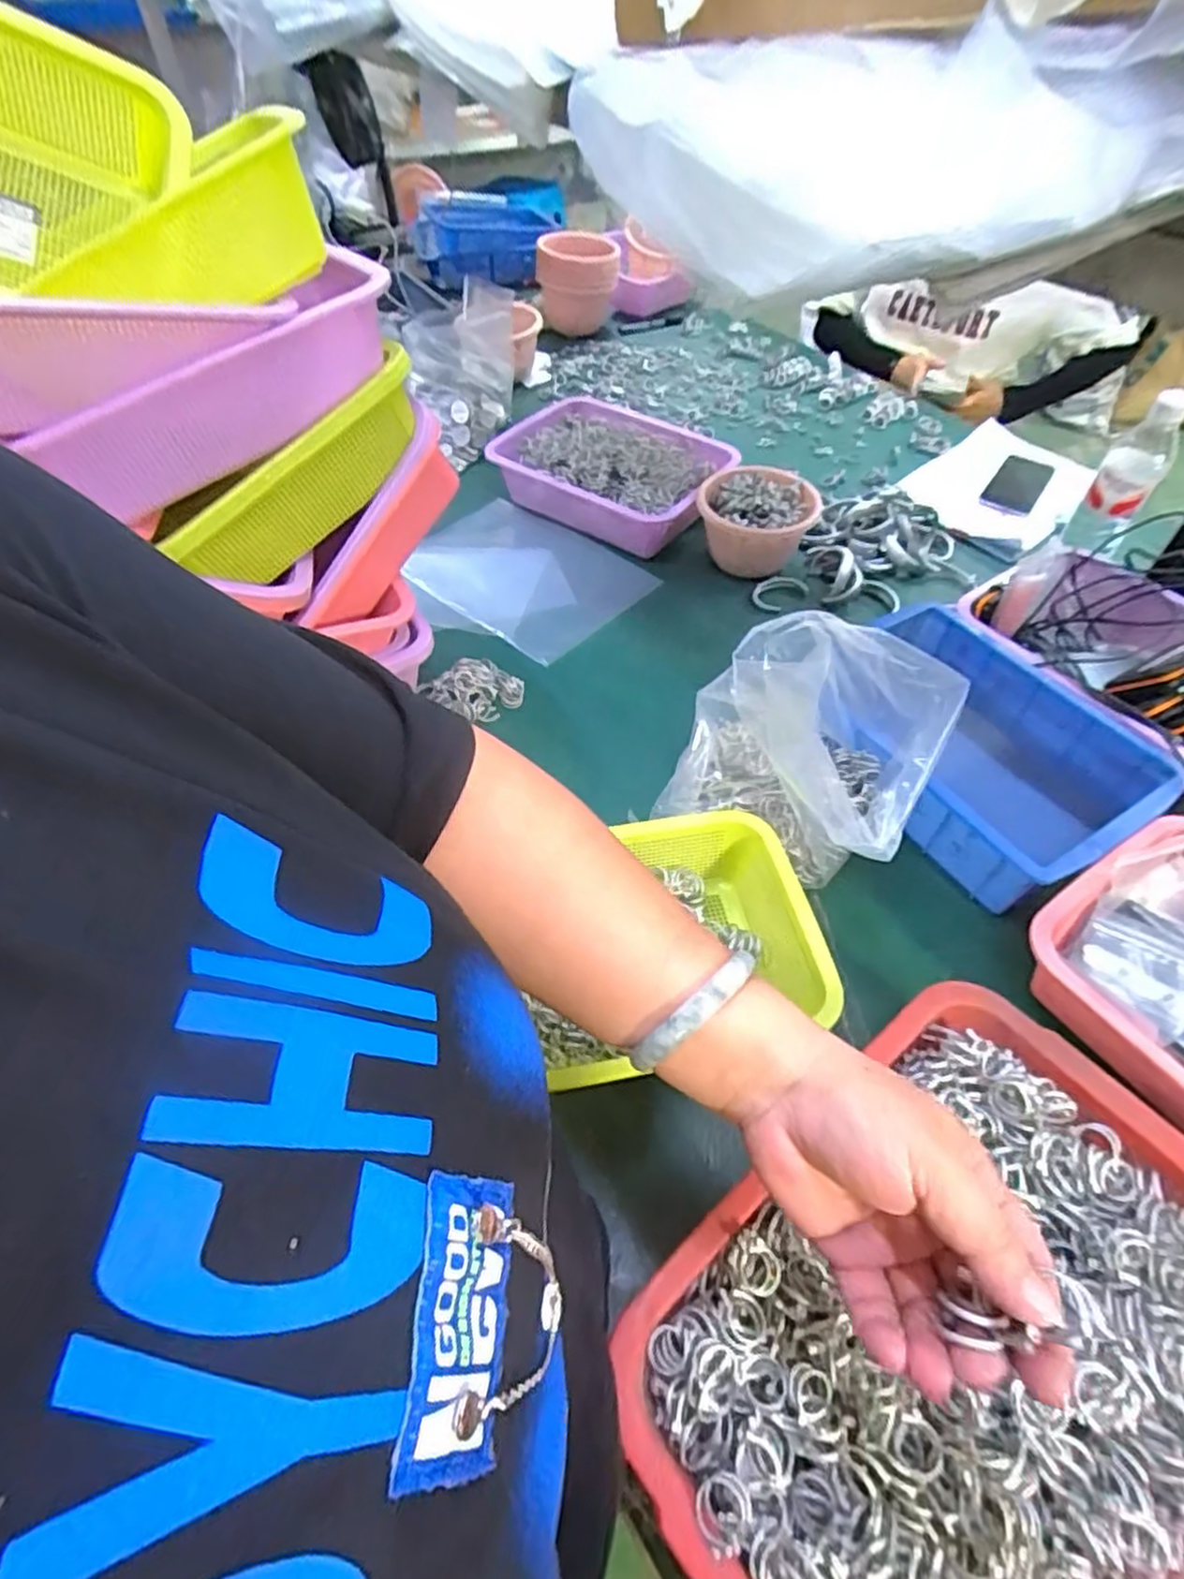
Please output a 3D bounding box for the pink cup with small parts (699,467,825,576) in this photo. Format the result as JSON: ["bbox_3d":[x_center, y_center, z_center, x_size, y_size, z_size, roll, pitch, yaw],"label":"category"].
[{"bbox_3d":[0.209,-0.340,0.911,0.148,0.089,0.135,18,55,12],"label":"pink cup with small parts"}]

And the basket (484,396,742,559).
[{"bbox_3d":[0.031,-0.452,1.006,0.314,0.087,0.231,29,58,20],"label":"basket"}]

